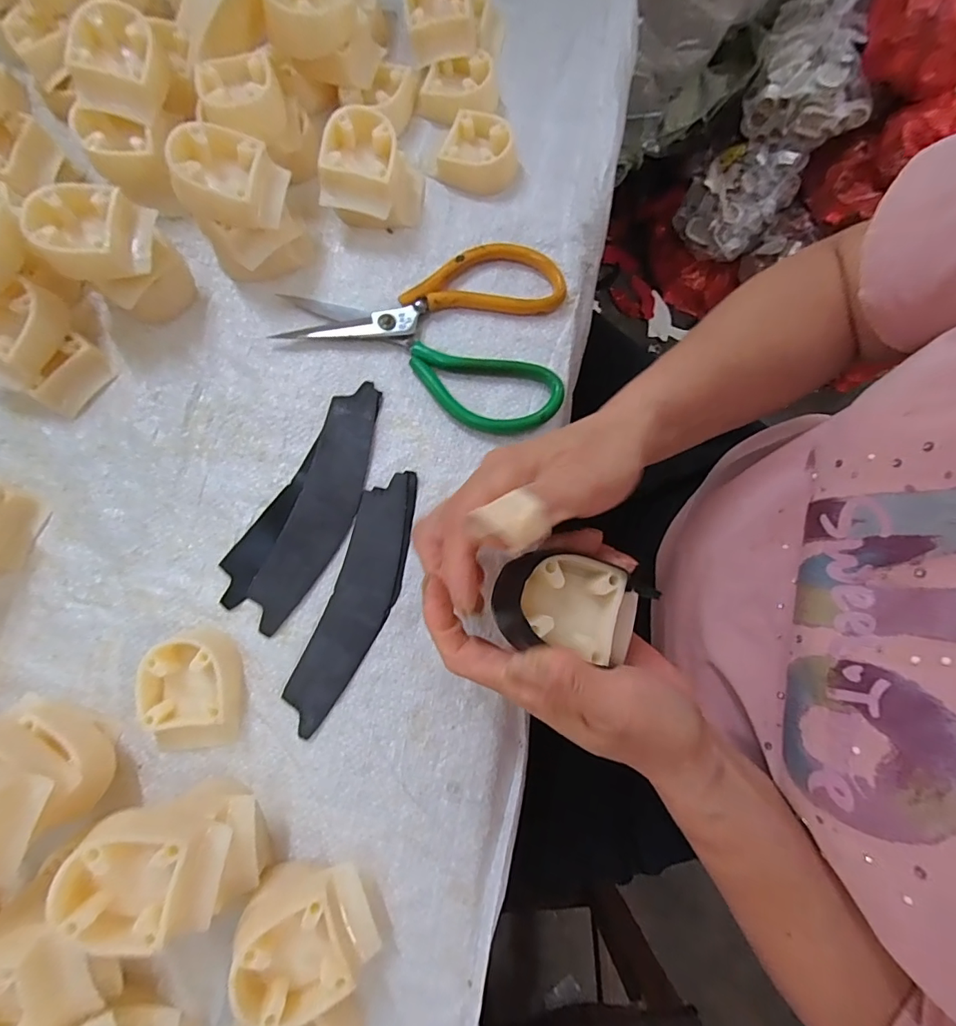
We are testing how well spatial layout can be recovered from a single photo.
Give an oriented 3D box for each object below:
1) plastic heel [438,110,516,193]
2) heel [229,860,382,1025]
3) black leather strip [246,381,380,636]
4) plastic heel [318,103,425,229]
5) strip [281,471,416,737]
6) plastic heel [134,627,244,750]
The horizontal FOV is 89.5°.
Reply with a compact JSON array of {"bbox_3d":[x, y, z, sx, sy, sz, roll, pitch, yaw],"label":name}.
[{"bbox_3d":[0.002,-0.253,0.338,0.052,0.023,0.045,15,78,2],"label":"plastic heel"},{"bbox_3d":[-0.080,0.202,0.232,0.055,0.045,0.050,0,78,-1],"label":"heel"},{"bbox_3d":[-0.095,-0.007,0.297,0.037,0.006,0.157,21,78,-9],"label":"black leather strip"},{"bbox_3d":[-0.069,-0.225,0.320,0.058,0.046,0.060,6,78,0],"label":"plastic heel"},{"bbox_3d":[-0.070,0.049,0.286,0.039,0.004,0.153,18,78,3],"label":"strip"},{"bbox_3d":[-0.156,0.097,0.266,0.049,0.021,0.062,-7,78,-3],"label":"plastic heel"}]

